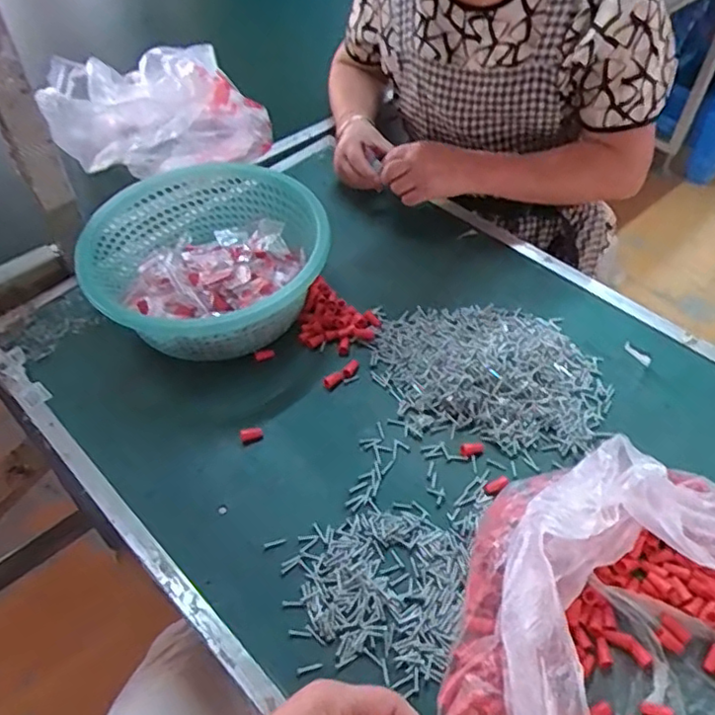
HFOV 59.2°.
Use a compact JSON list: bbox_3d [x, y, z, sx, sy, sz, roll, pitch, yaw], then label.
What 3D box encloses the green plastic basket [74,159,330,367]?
[{"bbox_3d":[-0.176,-0.129,0.744,0.256,0.093,0.303,-9,51,-8],"label":"green plastic basket"}]

